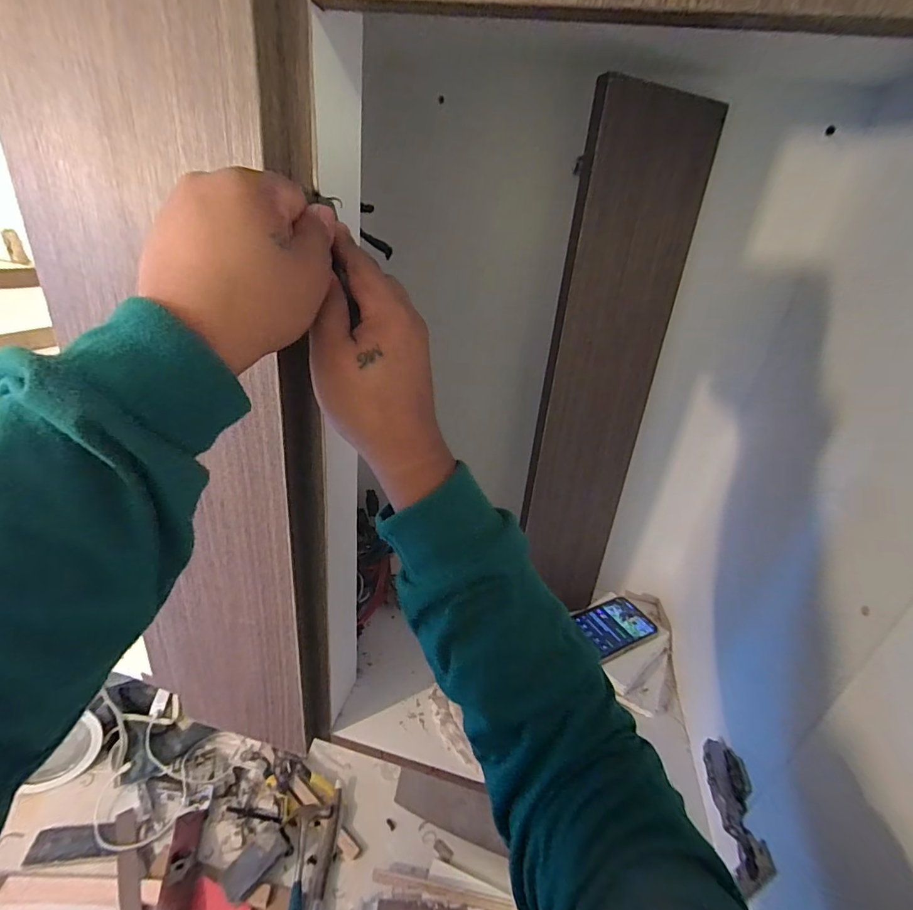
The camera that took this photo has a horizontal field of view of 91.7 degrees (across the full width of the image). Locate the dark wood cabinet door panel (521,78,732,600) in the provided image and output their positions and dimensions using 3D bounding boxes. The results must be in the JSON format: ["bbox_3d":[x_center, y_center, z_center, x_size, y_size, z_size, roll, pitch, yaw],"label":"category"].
[{"bbox_3d":[0.186,-0.067,0.575,0.150,0.639,0.018,-4,26,-20],"label":"dark wood cabinet door panel"}]

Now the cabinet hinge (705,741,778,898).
[{"bbox_3d":[0.265,0.338,0.429,0.026,0.050,0.122,13,28,11],"label":"cabinet hinge"}]

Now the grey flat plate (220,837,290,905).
[{"bbox_3d":[-0.391,0.791,0.859,0.062,0.012,0.109,27,48,33],"label":"grey flat plate"}]

